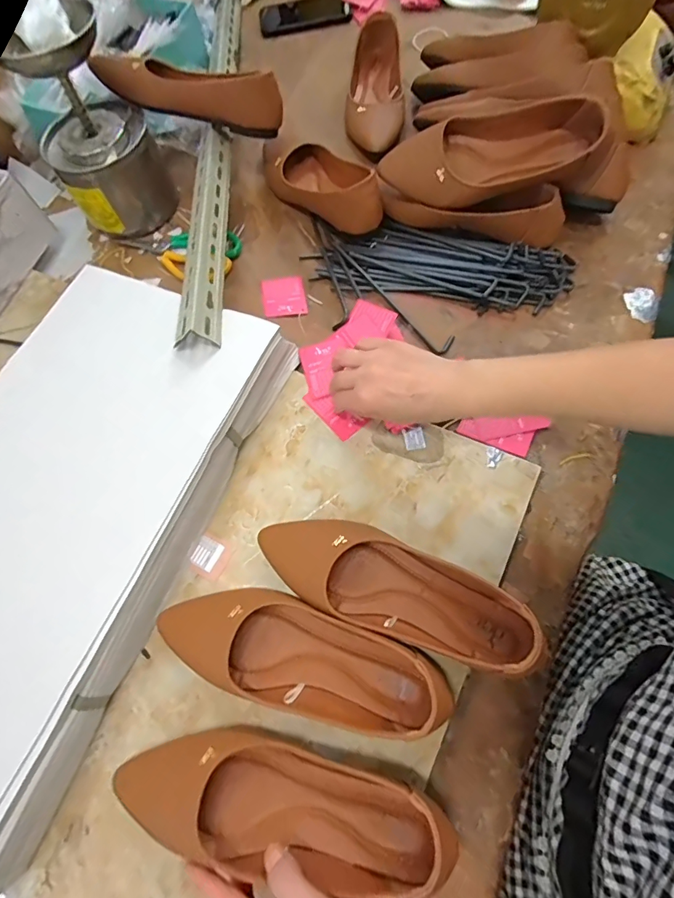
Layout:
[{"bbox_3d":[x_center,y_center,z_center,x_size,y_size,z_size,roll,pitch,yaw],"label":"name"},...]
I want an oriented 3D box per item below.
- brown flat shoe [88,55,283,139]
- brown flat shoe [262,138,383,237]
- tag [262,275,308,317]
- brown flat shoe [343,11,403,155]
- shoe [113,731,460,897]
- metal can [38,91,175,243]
[{"bbox_3d":[-0.196,-0.475,0.609,0.244,0.079,0.067,11,70,11],"label":"brown flat shoe"},{"bbox_3d":[-0.025,-0.381,0.640,0.104,0.056,0.250,-33,59,-9],"label":"brown flat shoe"},{"bbox_3d":[-0.069,-0.201,0.597,0.054,0.004,0.071,-7,61,-8],"label":"tag"},{"bbox_3d":[0.060,-0.551,0.695,0.085,0.060,0.241,2,68,6],"label":"brown flat shoe"},{"bbox_3d":[-0.039,0.278,0.352,0.252,0.044,0.072,11,70,3],"label":"shoe"},{"bbox_3d":[-0.312,-0.393,0.629,0.130,0.110,0.130,-1,69,3],"label":"metal can"}]

